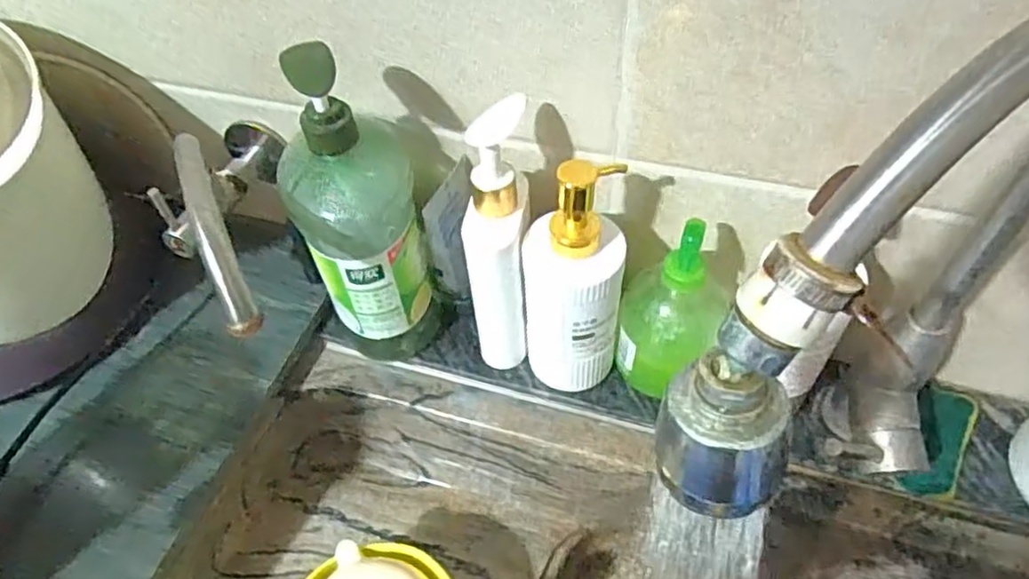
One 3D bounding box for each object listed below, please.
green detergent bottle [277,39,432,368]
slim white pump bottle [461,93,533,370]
[{"bbox_3d":[-0.114,-0.049,0.519,0.093,0.275,0.080,-18,52,-11],"label":"green detergent bottle"},{"bbox_3d":[-0.010,-0.029,0.521,0.042,0.233,0.066,6,51,8],"label":"slim white pump bottle"}]

